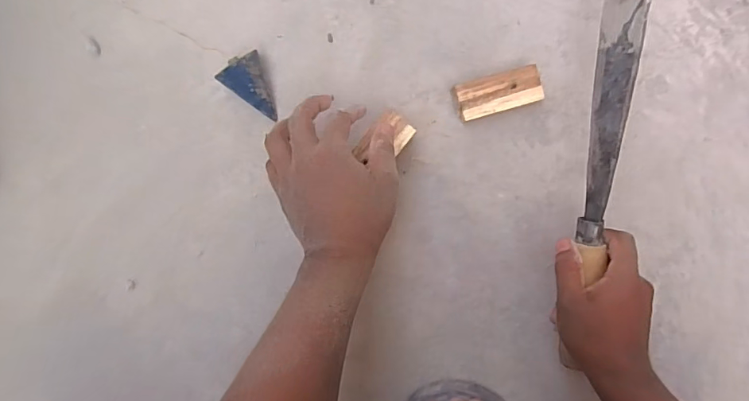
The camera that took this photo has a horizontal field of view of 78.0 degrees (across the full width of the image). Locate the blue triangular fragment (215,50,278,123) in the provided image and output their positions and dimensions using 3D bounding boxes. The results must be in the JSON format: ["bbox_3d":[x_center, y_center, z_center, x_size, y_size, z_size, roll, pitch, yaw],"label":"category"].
[{"bbox_3d":[-0.115,-0.115,0.452,0.058,0.039,0.042,36,91,0],"label":"blue triangular fragment"}]

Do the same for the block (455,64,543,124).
[{"bbox_3d":[0.121,-0.105,0.458,0.081,0.024,0.036,-15,90,1],"label":"block"}]

